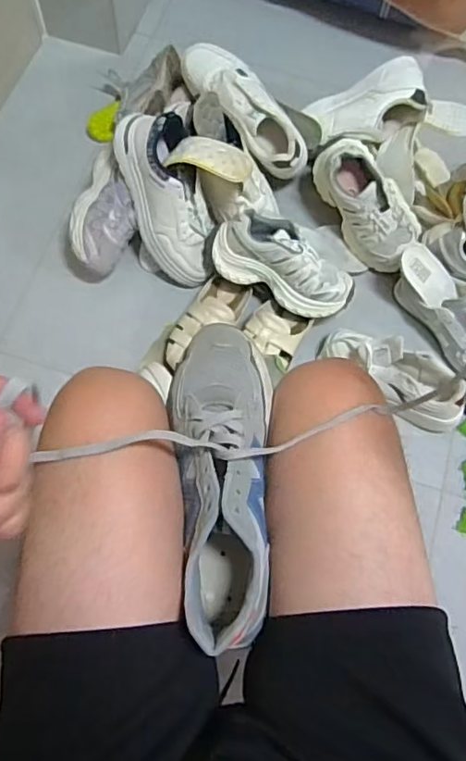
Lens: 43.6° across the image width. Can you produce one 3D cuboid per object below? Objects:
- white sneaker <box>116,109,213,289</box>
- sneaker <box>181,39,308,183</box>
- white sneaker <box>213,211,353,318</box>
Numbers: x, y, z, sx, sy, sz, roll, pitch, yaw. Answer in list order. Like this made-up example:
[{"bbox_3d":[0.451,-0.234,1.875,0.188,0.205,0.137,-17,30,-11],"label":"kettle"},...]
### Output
[{"bbox_3d":[-0.111,-0.309,1.016,0.121,0.110,0.297,-21,110,-10],"label":"white sneaker"},{"bbox_3d":[0.014,-0.496,1.074,0.122,0.085,0.294,-41,90,-16],"label":"sneaker"},{"bbox_3d":[0.088,-0.203,1.000,0.246,0.093,0.109,24,70,6],"label":"white sneaker"}]

